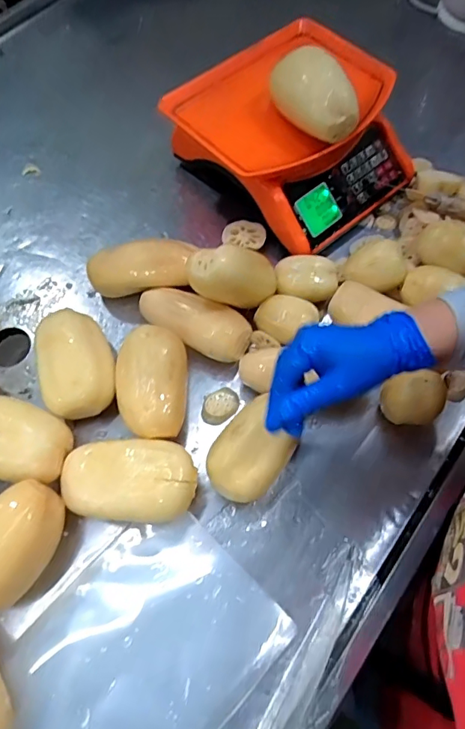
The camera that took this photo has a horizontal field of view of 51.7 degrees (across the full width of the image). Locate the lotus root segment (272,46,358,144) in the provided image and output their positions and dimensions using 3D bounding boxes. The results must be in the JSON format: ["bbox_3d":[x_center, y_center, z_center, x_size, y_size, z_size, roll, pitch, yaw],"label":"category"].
[{"bbox_3d":[0.107,-0.342,0.614,0.121,0.078,0.080,28,83,-1],"label":"lotus root segment"}]

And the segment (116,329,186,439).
[{"bbox_3d":[-0.093,0.023,0.551,0.077,0.055,0.119,-2,64,-1],"label":"segment"}]

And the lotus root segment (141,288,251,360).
[{"bbox_3d":[-0.051,-0.049,0.611,0.151,0.062,0.062,23,66,11],"label":"lotus root segment"}]

